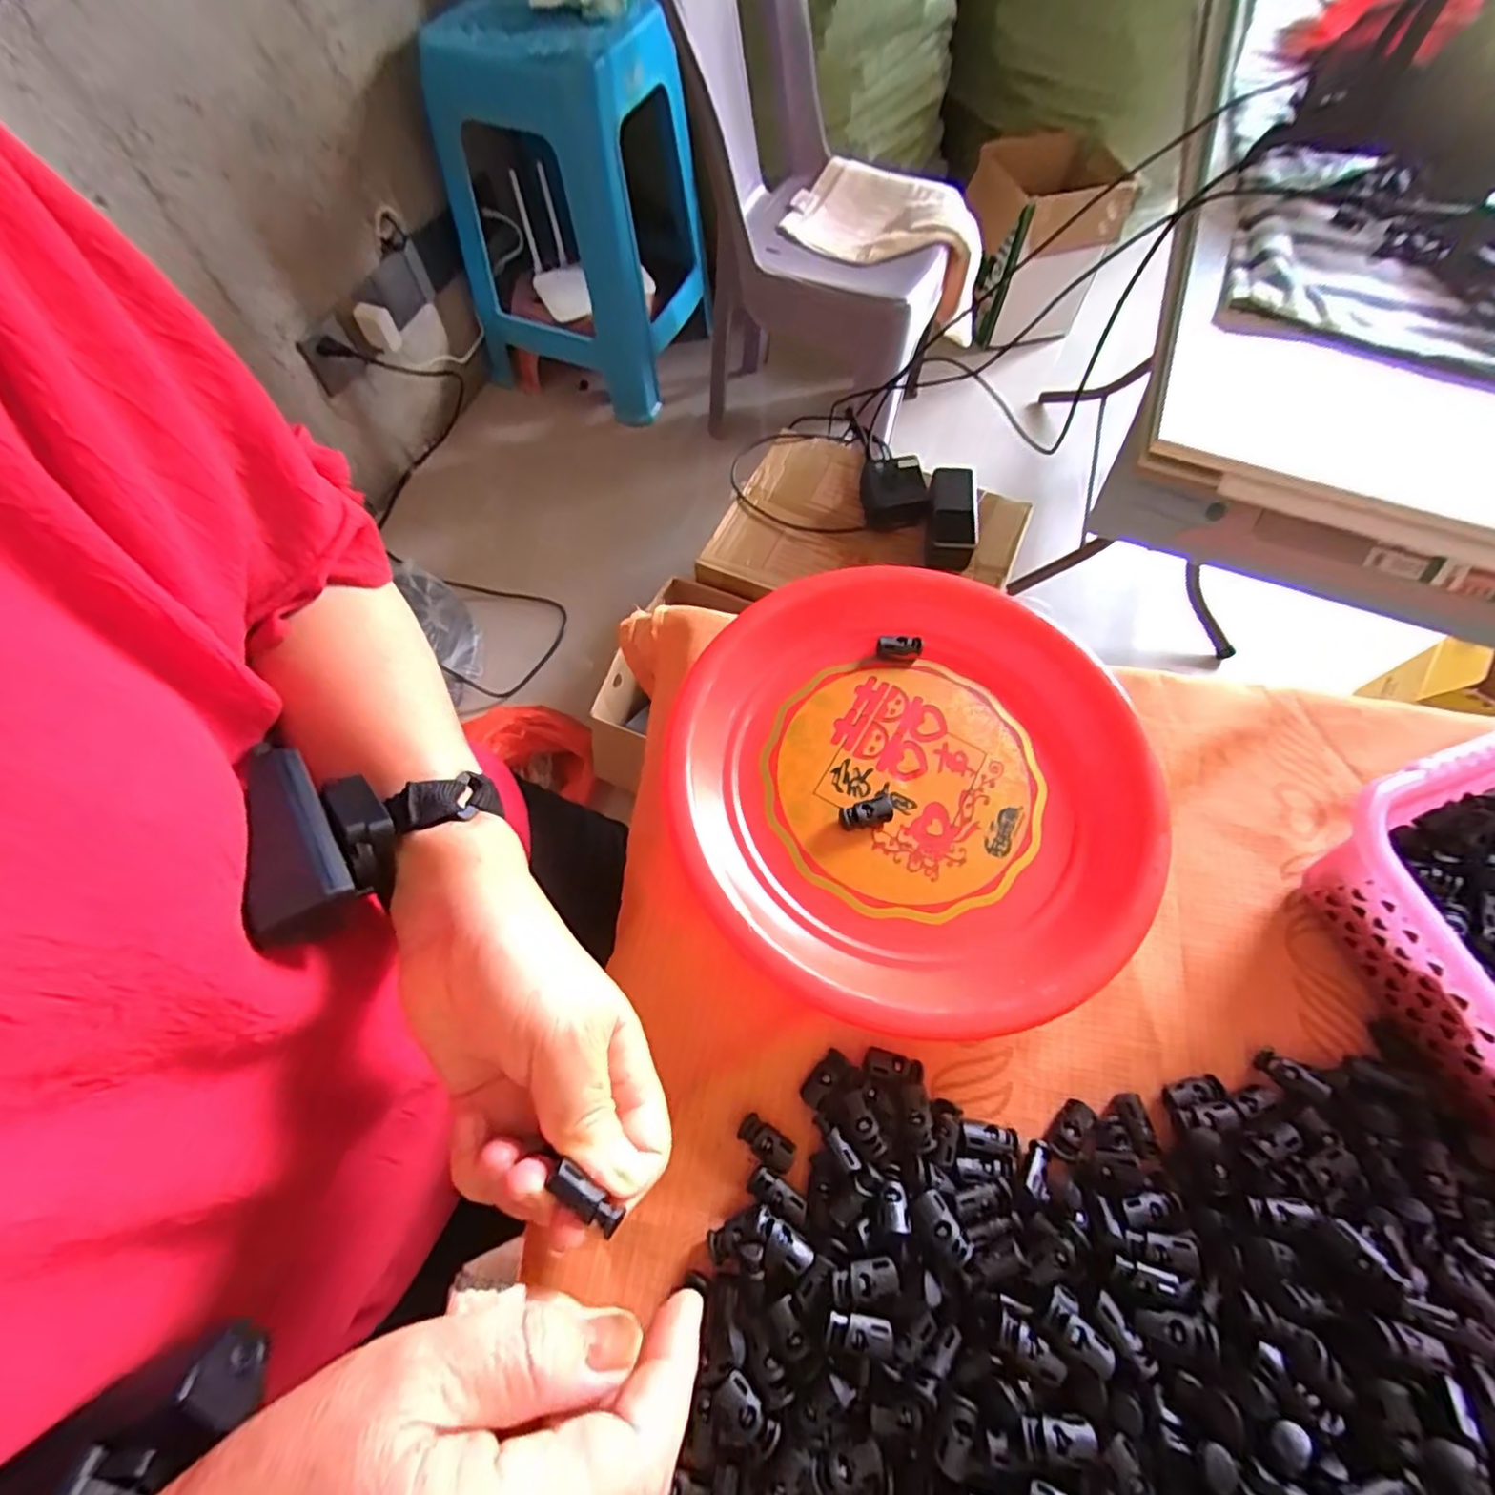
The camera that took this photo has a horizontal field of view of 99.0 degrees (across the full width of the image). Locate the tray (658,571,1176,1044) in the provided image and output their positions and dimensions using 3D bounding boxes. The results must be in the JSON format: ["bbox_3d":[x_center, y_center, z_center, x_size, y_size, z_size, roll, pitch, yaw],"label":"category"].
[{"bbox_3d":[0.091,0.015,0.346,0.241,0.033,0.253,42,73,16],"label":"tray"}]

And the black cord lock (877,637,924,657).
[{"bbox_3d":[0.094,-0.062,0.393,0.028,0.006,0.011,2,66,1],"label":"black cord lock"}]

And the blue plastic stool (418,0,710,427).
[{"bbox_3d":[-0.272,-0.879,1.073,0.348,0.480,0.279,20,67,9],"label":"blue plastic stool"}]

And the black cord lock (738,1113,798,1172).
[{"bbox_3d":[0.009,0.182,0.294,0.026,0.007,0.014,31,70,13],"label":"black cord lock"}]

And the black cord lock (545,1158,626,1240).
[{"bbox_3d":[-0.054,0.149,0.210,0.027,0.007,0.009,32,70,13],"label":"black cord lock"}]

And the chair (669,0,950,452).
[{"bbox_3d":[0.085,-0.739,0.924,0.388,0.643,0.368,15,66,7],"label":"chair"}]

